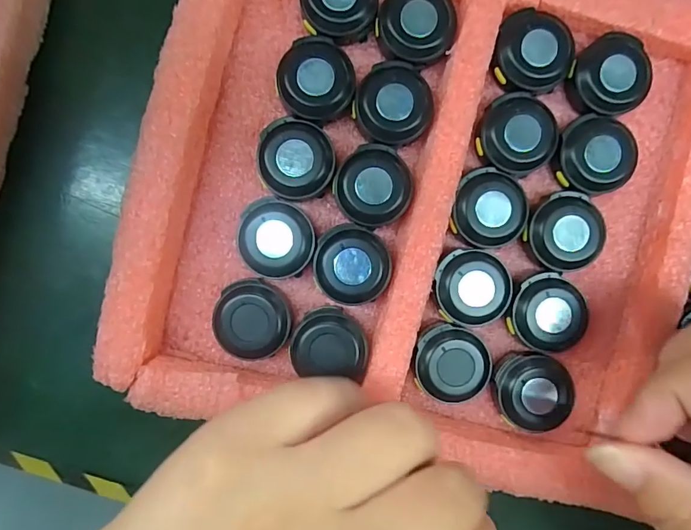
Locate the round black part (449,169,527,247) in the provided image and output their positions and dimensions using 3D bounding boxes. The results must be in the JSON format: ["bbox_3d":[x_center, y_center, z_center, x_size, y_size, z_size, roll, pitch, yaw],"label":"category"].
[{"bbox_3d":[0.056,-0.022,0.177,0.028,0.011,0.028,0,91,-2],"label":"round black part"}]

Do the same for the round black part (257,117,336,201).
[{"bbox_3d":[-0.019,-0.040,0.174,0.028,0.012,0.030,0,91,-2],"label":"round black part"}]

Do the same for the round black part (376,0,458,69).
[{"bbox_3d":[0.027,-0.091,0.171,0.029,0.007,0.029,10,91,-2],"label":"round black part"}]

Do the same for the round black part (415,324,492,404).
[{"bbox_3d":[0.041,0.038,0.178,0.028,0.010,0.028,0,91,-2],"label":"round black part"}]

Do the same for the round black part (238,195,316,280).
[{"bbox_3d":[-0.026,-0.010,0.175,0.028,0.012,0.029,0,91,-2],"label":"round black part"}]

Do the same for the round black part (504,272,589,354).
[{"bbox_3d":[0.079,0.019,0.179,0.029,0.011,0.028,0,91,-2],"label":"round black part"}]

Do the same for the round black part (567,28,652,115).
[{"bbox_3d":[0.103,-0.073,0.177,0.030,0.011,0.028,0,91,0],"label":"round black part"}]

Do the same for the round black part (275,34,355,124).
[{"bbox_3d":[-0.011,-0.071,0.174,0.028,0.012,0.029,0,91,-2],"label":"round black part"}]

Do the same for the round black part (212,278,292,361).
[{"bbox_3d":[-0.036,0.021,0.176,0.029,0.012,0.028,0,91,-2],"label":"round black part"}]

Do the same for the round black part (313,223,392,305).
[{"bbox_3d":[0.003,0.000,0.176,0.028,0.012,0.030,0,91,-2],"label":"round black part"}]

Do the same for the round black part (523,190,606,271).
[{"bbox_3d":[0.086,-0.013,0.178,0.028,0.011,0.029,0,91,-2],"label":"round black part"}]

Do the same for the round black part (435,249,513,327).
[{"bbox_3d":[0.049,0.009,0.178,0.029,0.010,0.028,0,91,-2],"label":"round black part"}]

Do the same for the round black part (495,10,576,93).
[{"bbox_3d":[0.072,-0.082,0.175,0.030,0.009,0.030,0,91,0],"label":"round black part"}]

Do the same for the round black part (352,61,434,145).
[{"bbox_3d":[0.018,-0.061,0.175,0.029,0.011,0.030,0,91,-2],"label":"round black part"}]

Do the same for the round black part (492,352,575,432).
[{"bbox_3d":[0.073,0.050,0.179,0.029,0.010,0.029,0,91,0],"label":"round black part"}]

